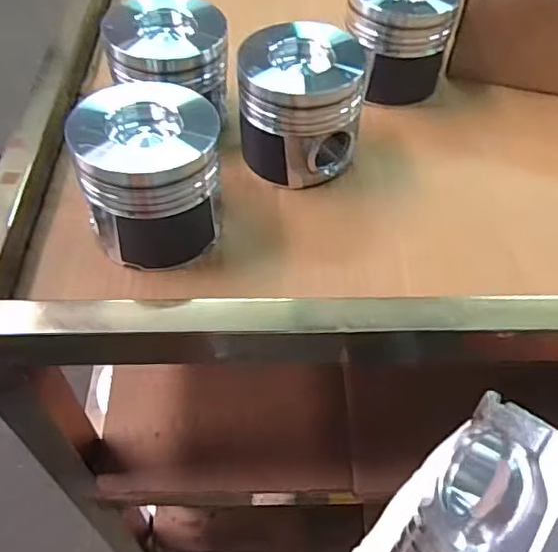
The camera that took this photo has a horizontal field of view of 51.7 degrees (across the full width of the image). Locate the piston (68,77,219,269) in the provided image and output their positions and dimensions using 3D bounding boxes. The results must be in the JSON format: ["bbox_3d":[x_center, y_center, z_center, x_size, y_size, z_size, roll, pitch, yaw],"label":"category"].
[{"bbox_3d":[-0.082,-0.065,0.383,0.090,0.094,0.077,-8,53,-7],"label":"piston"}]

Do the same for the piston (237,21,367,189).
[{"bbox_3d":[0.018,-0.132,0.444,0.089,0.097,0.089,8,53,5],"label":"piston"}]

